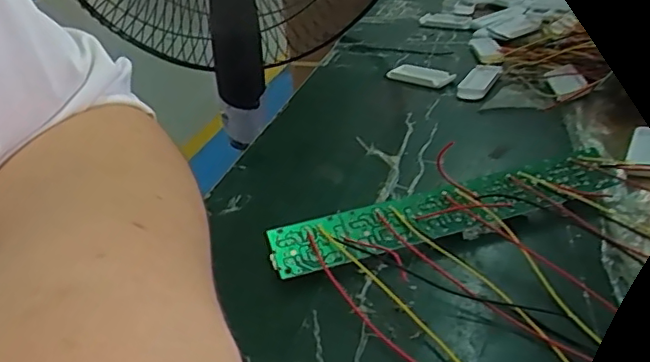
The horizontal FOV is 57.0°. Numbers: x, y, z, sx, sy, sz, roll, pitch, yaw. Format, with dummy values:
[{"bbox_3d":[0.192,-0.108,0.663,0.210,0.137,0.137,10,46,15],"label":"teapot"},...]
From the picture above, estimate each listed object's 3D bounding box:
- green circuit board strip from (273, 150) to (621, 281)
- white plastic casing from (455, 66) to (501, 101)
[{"bbox_3d":[0.060,0.015,0.287,0.173,0.020,0.026,-14,29,-13],"label":"green circuit board strip"},{"bbox_3d":[0.119,-0.079,0.463,0.021,0.007,0.060,13,33,27],"label":"white plastic casing"}]

